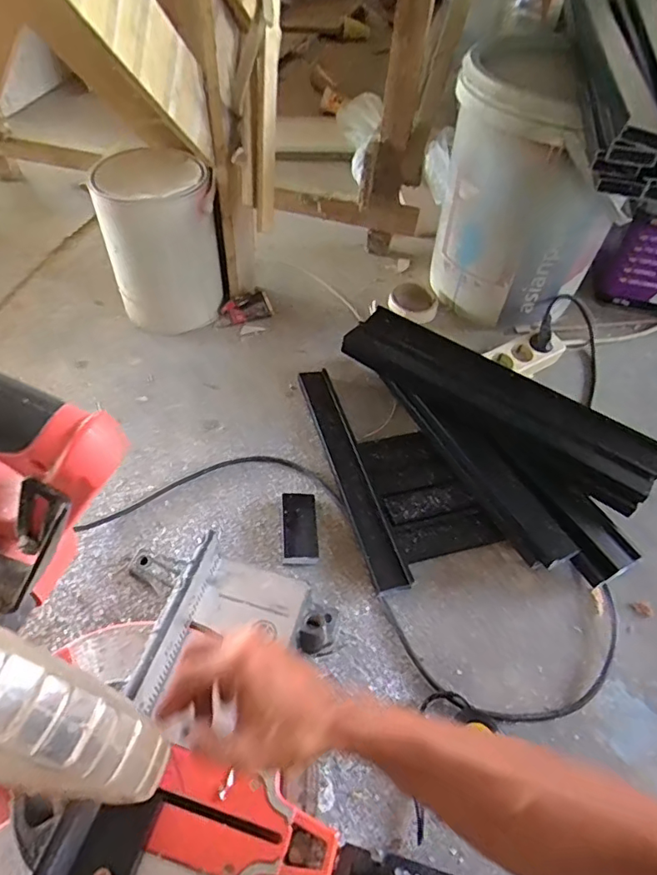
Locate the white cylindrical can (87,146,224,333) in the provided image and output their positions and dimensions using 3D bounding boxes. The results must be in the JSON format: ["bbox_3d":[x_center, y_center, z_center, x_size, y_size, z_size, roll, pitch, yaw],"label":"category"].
[{"bbox_3d":[-0.273,-0.311,0.894,0.164,0.243,0.165,3,51,-3],"label":"white cylindrical can"}]

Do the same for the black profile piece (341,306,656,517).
[{"bbox_3d":[0.233,-0.054,0.784,0.464,0.051,0.106,32,56,19],"label":"black profile piece"}]

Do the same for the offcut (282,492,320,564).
[{"bbox_3d":[-0.036,0.115,0.693,0.045,0.022,0.095,0,52,-5],"label":"offcut"}]

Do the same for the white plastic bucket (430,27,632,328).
[{"bbox_3d":[0.347,-0.419,0.936,0.289,0.379,0.306,3,51,-3],"label":"white plastic bucket"}]

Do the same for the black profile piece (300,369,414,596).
[{"bbox_3d":[0.031,0.044,0.762,0.047,0.019,0.371,-11,53,-14],"label":"black profile piece"}]

